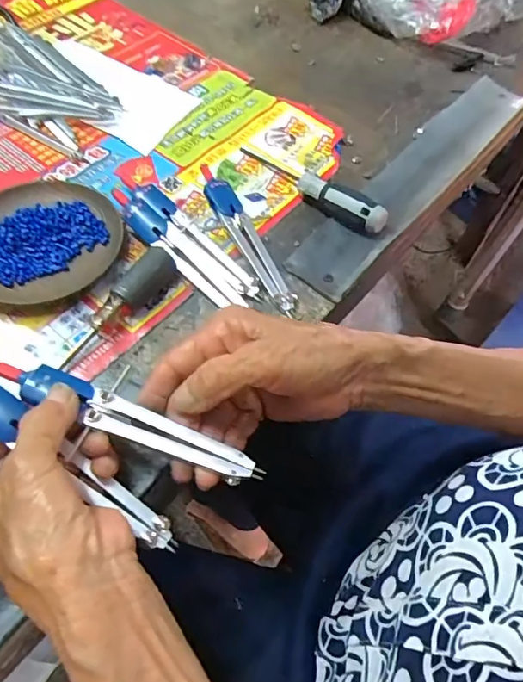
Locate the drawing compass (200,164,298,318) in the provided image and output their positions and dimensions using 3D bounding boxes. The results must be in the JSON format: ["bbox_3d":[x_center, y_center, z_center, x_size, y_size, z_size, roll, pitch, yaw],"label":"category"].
[{"bbox_3d":[-0.013,-0.083,0.386,0.019,0.016,0.147,-22,62,-17],"label":"drawing compass"}]

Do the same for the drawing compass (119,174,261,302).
[{"bbox_3d":[-0.059,-0.086,0.386,0.020,0.012,0.159,-39,67,-24],"label":"drawing compass"}]

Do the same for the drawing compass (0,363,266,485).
[{"bbox_3d":[-0.071,0.041,0.260,0.148,0.007,0.019,21,59,6],"label":"drawing compass"}]

